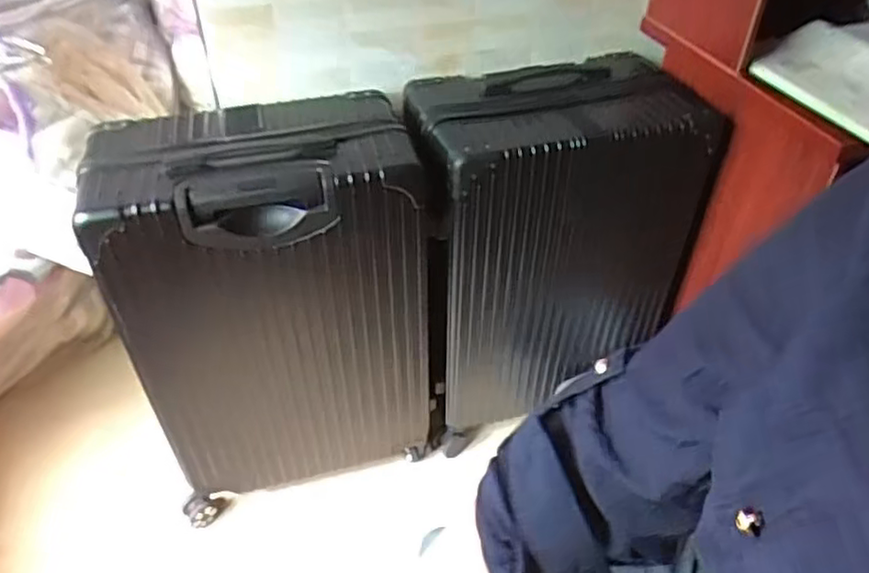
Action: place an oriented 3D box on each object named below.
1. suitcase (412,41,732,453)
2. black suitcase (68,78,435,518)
[{"bbox_3d":[0.185,-0.051,1.110,0.409,0.583,0.200,-12,44,-13],"label":"suitcase"},{"bbox_3d":[-0.240,0.037,1.058,0.431,0.607,0.213,-10,43,-11],"label":"black suitcase"}]

